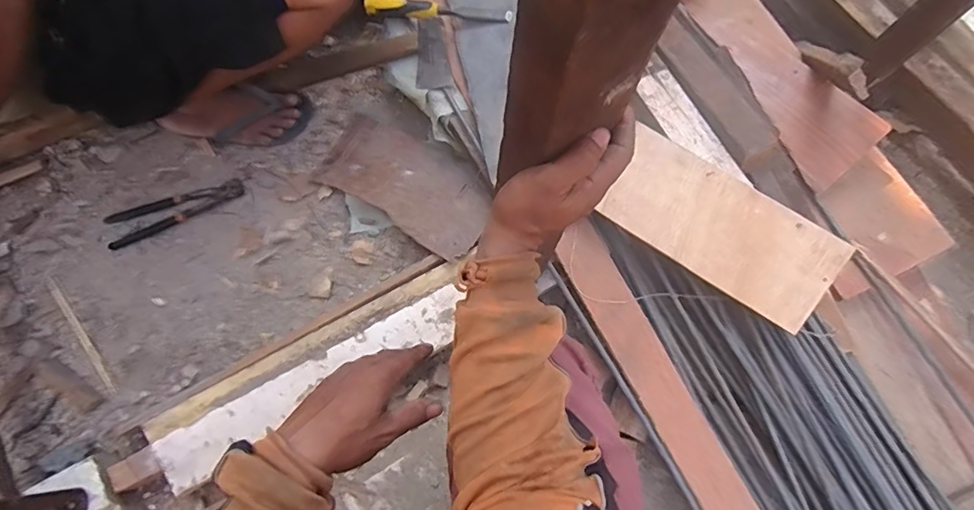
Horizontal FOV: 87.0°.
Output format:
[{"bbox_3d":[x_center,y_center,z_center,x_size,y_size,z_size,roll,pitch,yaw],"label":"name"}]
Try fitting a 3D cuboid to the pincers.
[{"bbox_3d":[-0.529,-0.081,0.875,0.221,0.014,0.059,-27,75,-9],"label":"pincers"}]

